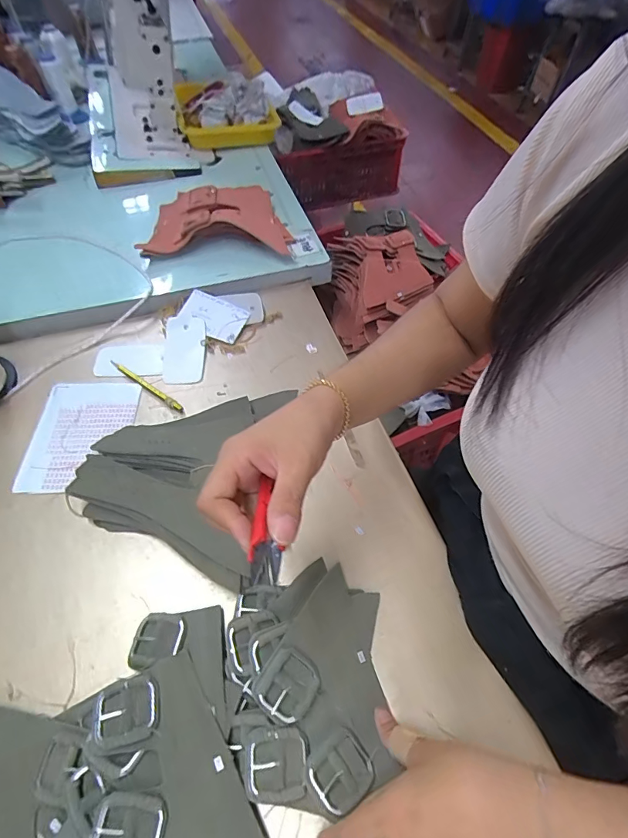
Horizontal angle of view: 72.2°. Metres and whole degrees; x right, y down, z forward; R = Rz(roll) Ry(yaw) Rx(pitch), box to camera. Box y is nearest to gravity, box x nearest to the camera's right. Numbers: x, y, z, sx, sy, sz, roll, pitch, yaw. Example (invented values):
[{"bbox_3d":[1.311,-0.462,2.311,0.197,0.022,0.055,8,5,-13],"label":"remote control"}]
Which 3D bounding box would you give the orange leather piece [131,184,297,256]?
[{"bbox_3d":[-0.155,-0.315,0.680,0.223,0.052,0.154,-8,56,-5],"label":"orange leather piece"}]

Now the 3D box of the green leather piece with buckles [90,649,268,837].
[{"bbox_3d":[-0.111,0.271,0.319,0.097,0.032,0.157,-28,60,-18],"label":"green leather piece with buckles"}]

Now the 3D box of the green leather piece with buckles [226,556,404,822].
[{"bbox_3d":[-0.006,0.211,0.356,0.126,0.040,0.163,-1,56,-1],"label":"green leather piece with buckles"}]

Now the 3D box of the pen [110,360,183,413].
[{"bbox_3d":[-0.214,-0.043,0.546,0.126,0.008,0.008,32,61,20],"label":"pen"}]

